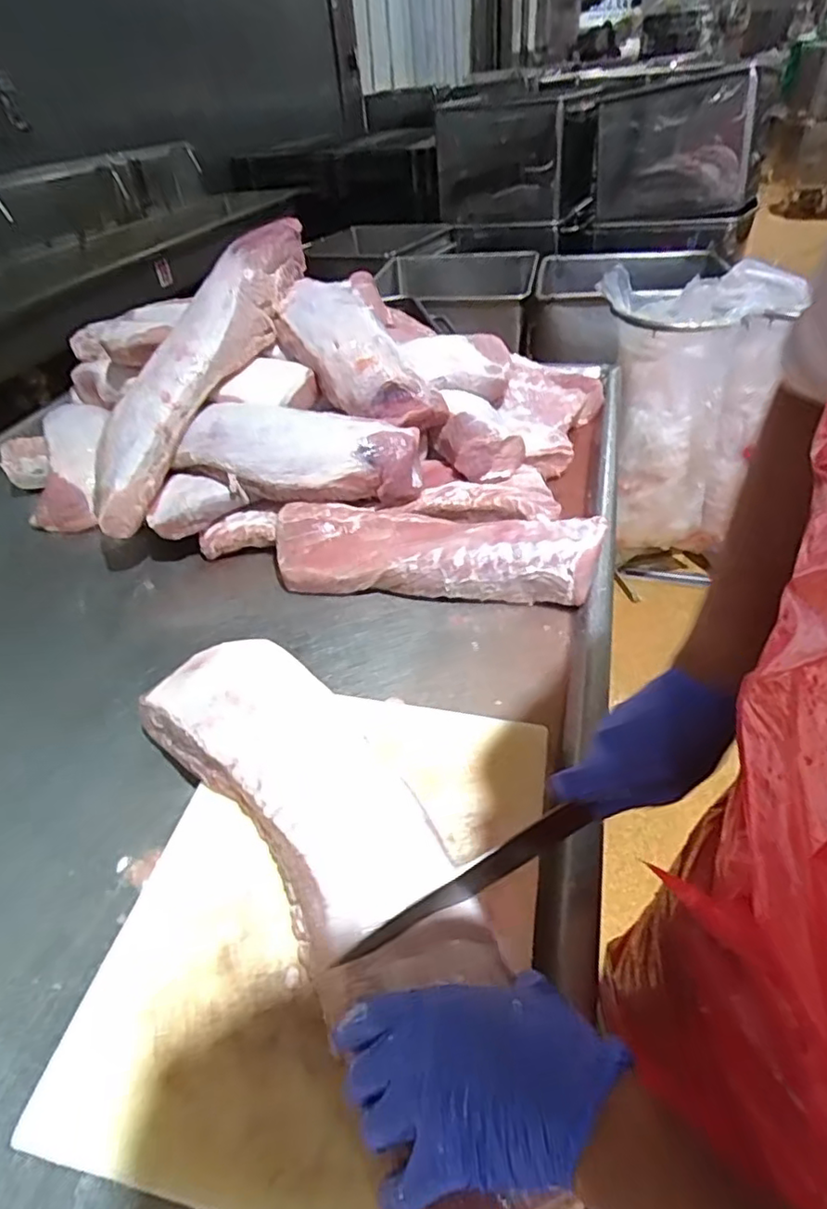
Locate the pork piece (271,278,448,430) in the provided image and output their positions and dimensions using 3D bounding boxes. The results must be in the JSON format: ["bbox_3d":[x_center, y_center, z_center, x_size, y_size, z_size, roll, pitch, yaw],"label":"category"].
[{"bbox_3d":[-0.078,-0.352,0.877,0.291,0.078,0.116,46,57,8],"label":"pork piece"}]

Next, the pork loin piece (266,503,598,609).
[{"bbox_3d":[0.024,-0.070,0.785,0.401,0.076,0.131,4,42,10],"label":"pork loin piece"}]

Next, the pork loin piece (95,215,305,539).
[{"bbox_3d":[-0.310,-0.329,0.849,0.122,0.078,0.503,18,73,25],"label":"pork loin piece"}]

